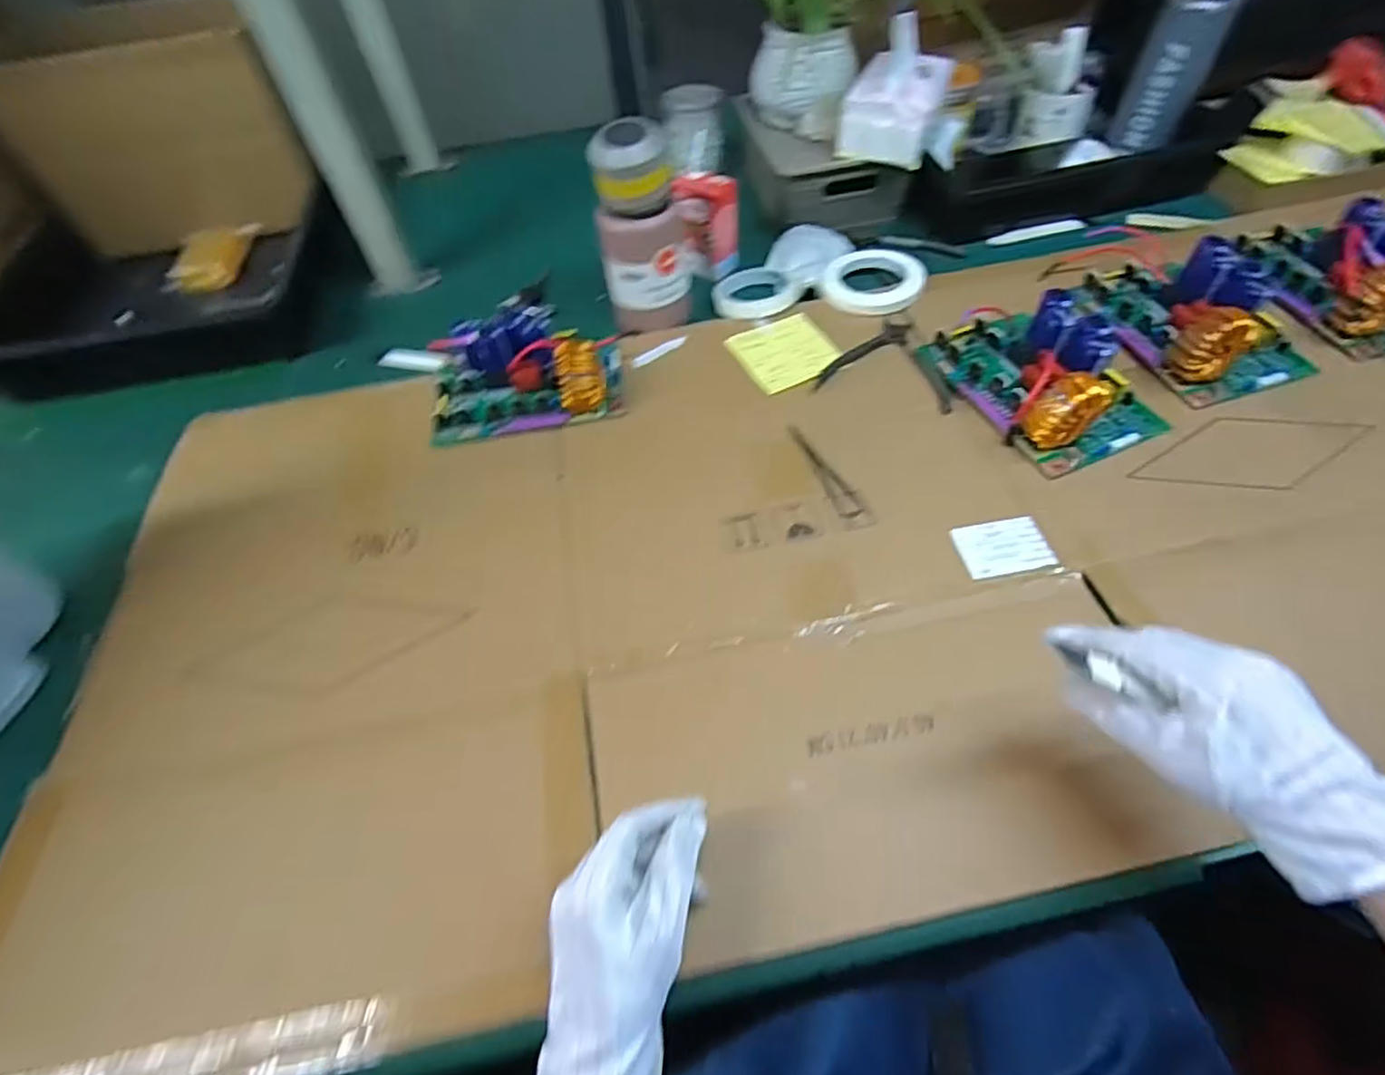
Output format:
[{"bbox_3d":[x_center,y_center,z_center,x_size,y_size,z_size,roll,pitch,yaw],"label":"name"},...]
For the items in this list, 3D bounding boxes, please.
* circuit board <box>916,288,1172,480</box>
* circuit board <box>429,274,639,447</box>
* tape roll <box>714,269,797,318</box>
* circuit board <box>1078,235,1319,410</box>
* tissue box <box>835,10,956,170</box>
[{"bbox_3d":[0.331,-0.160,0.618,0.138,0.064,0.192,-21,56,-10],"label":"circuit board"},{"bbox_3d":[-0.172,-0.176,0.681,0.193,0.057,0.124,-8,55,-1],"label":"circuit board"},{"bbox_3d":[0.072,-0.291,0.780,0.096,0.015,0.096,-2,55,3],"label":"tape roll"},{"bbox_3d":[0.499,-0.226,0.650,0.133,0.059,0.191,-16,56,-7],"label":"circuit board"},{"bbox_3d":[0.235,-0.514,0.764,0.099,0.106,0.118,18,58,18],"label":"tissue box"}]

